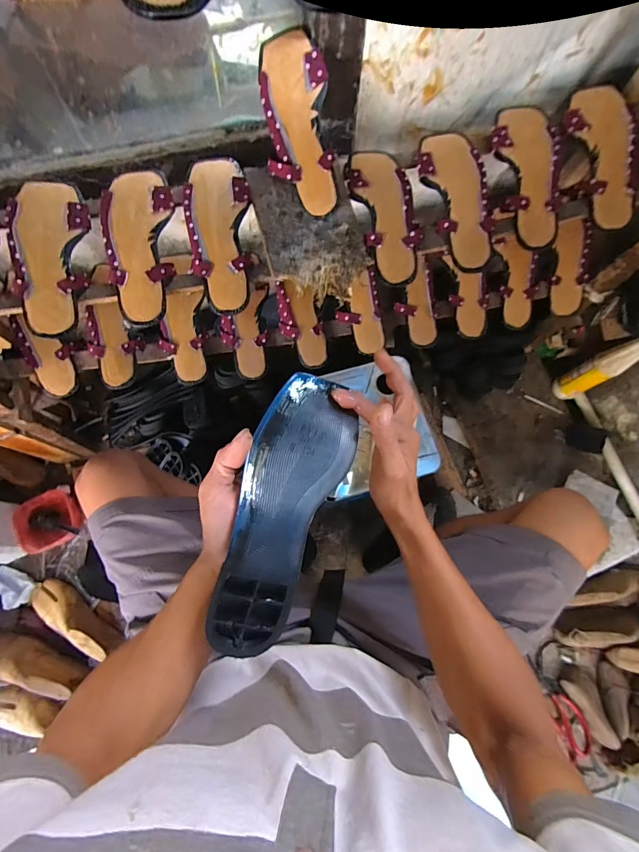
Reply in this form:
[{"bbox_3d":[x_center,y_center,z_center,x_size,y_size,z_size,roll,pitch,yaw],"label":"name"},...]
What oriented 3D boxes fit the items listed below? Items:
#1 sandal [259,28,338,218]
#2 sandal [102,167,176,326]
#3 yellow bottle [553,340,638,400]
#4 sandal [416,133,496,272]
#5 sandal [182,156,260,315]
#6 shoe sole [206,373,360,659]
[{"bbox_3d":[-0.029,-0.421,0.536,0.092,0.025,0.234,-12,99,-6],"label":"sandal"},{"bbox_3d":[-0.244,-0.251,0.530,0.090,0.034,0.227,-9,72,-5],"label":"sandal"},{"bbox_3d":[0.634,-0.134,0.859,0.065,0.258,0.062,-28,75,-11],"label":"yellow bottle"},{"bbox_3d":[0.206,-0.338,0.574,0.089,0.041,0.213,-5,72,-4],"label":"sandal"},{"bbox_3d":[-0.140,-0.276,0.547,0.089,0.046,0.226,-8,72,-5],"label":"sandal"},{"bbox_3d":[-0.028,0.067,0.326,0.080,0.037,0.235,16,73,3],"label":"shoe sole"}]

